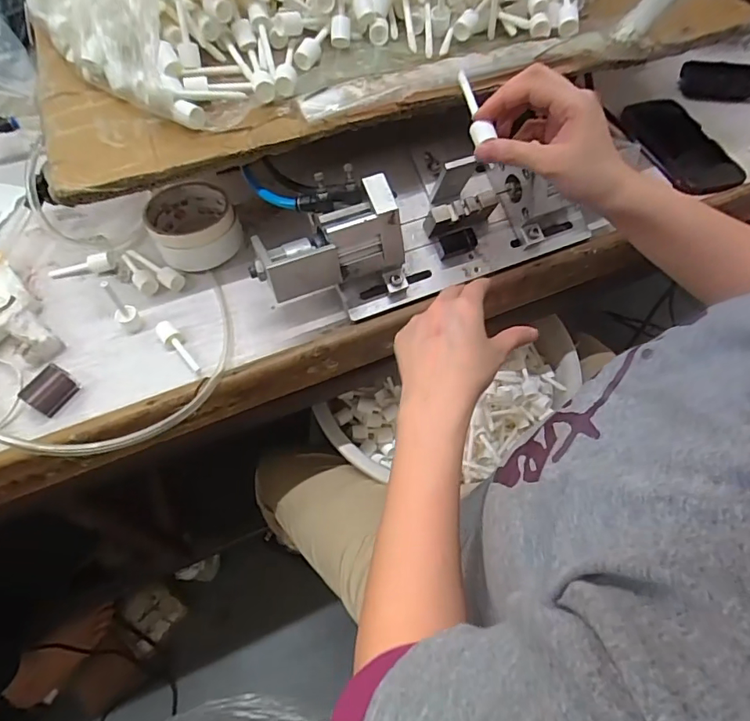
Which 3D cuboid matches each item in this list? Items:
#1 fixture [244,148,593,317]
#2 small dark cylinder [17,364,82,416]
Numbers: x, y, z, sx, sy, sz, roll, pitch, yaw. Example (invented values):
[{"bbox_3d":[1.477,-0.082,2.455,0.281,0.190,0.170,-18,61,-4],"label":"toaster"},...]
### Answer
[{"bbox_3d":[0.054,-0.137,0.480,0.343,0.089,0.112,-22,64,-13],"label":"fixture"},{"bbox_3d":[-0.287,0.026,0.438,0.027,0.021,0.038,31,65,14],"label":"small dark cylinder"}]

